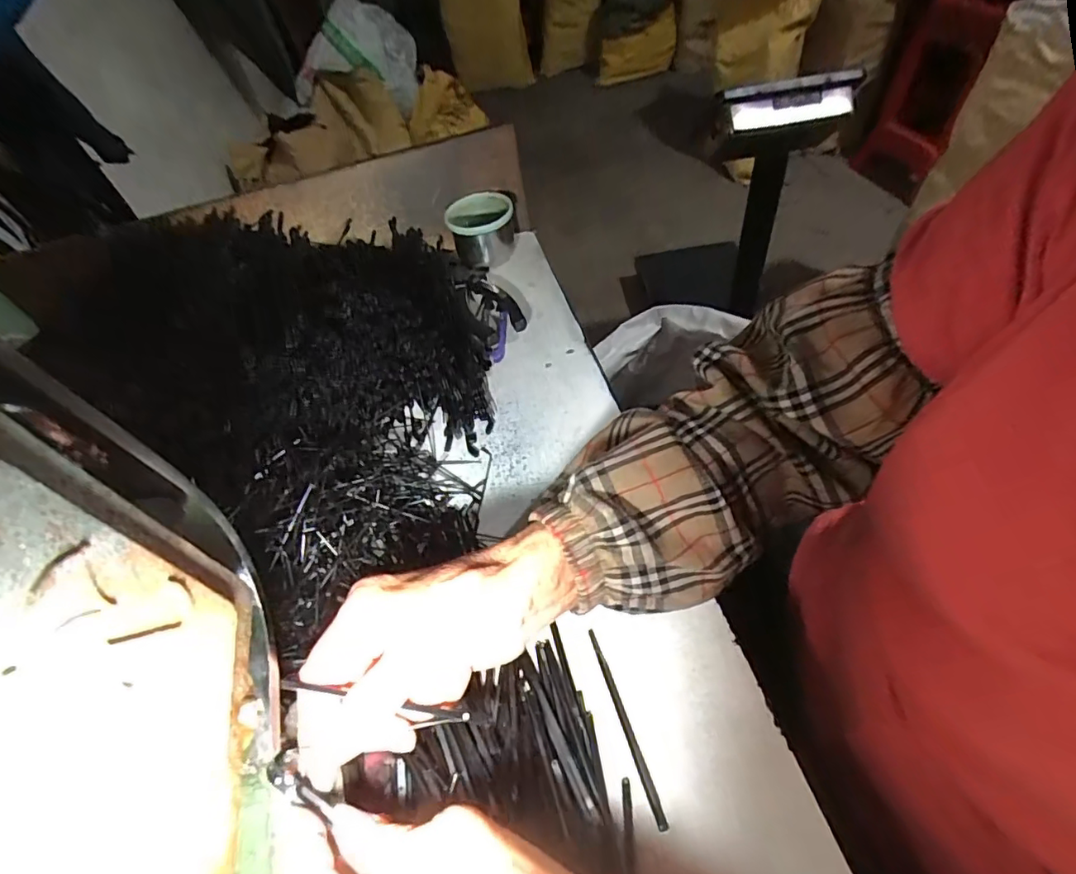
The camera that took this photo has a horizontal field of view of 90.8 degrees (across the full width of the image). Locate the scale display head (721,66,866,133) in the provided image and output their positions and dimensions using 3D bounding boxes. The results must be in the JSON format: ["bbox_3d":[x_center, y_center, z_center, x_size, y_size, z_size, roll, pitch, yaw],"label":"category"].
[{"bbox_3d":[0.422,-0.551,0.876,0.223,0.060,0.048,-10,51,-2],"label":"scale display head"}]

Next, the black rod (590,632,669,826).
[{"bbox_3d":[0.046,0.153,0.287,0.007,0.008,0.098,-19,51,-4],"label":"black rod"}]

